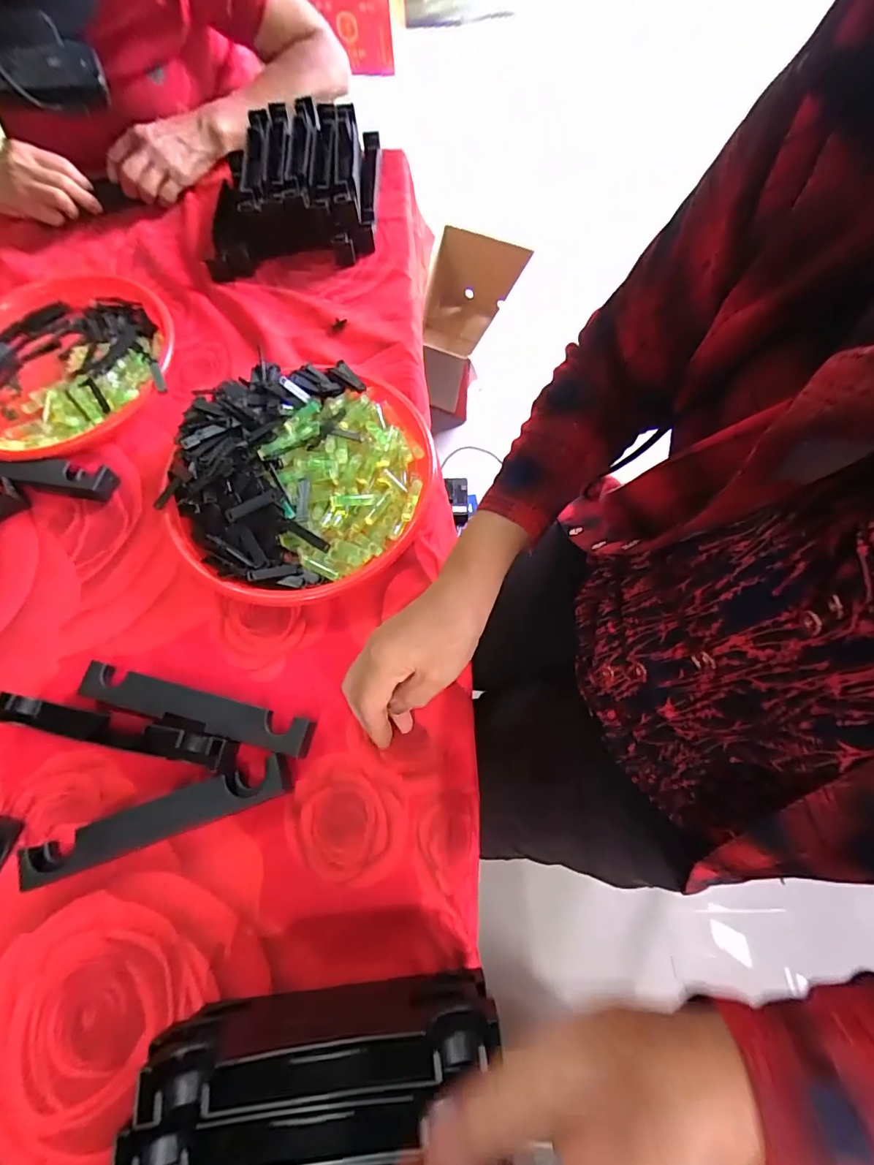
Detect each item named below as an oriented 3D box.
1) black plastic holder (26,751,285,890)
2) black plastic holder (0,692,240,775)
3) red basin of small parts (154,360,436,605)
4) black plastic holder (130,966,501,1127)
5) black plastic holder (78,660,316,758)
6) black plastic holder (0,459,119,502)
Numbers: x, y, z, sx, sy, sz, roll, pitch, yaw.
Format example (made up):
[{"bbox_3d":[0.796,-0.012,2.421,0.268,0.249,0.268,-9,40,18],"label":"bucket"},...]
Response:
[{"bbox_3d":[-0.208,0.177,0.375,0.197,0.024,0.034,-19,71,-5],"label":"black plastic holder"},{"bbox_3d":[-0.255,0.116,0.400,0.198,0.031,0.034,11,71,5],"label":"black plastic holder"},{"bbox_3d":[-0.126,-0.099,0.460,0.232,0.057,0.237,-1,70,1],"label":"red basin of small parts"},{"bbox_3d":[-0.065,0.277,0.304,0.196,0.087,0.026,-7,70,-1],"label":"black plastic holder"},{"bbox_3d":[-0.196,0.102,0.403,0.196,0.028,0.028,13,71,6],"label":"black plastic holder"},{"bbox_3d":[-0.415,-0.110,0.493,0.199,0.025,0.030,9,71,5],"label":"black plastic holder"}]

